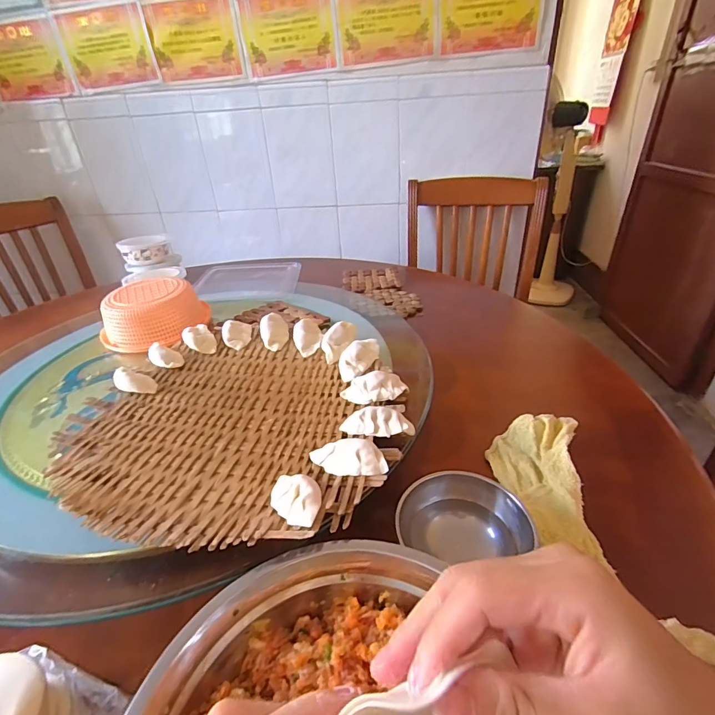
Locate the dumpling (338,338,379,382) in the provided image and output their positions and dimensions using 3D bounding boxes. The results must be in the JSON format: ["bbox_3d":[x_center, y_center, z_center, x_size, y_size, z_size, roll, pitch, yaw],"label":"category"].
[{"bbox_3d":[0.003,0.001,0.528,0.060,0.031,0.035,-18,34,-22],"label":"dumpling"}]

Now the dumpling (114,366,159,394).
[{"bbox_3d":[-0.279,0.030,0.508,0.051,0.023,0.030,1,32,6],"label":"dumpling"}]

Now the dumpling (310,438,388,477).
[{"bbox_3d":[-0.009,0.094,0.376,0.072,0.020,0.037,0,32,5],"label":"dumpling"}]

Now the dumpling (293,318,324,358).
[{"bbox_3d":[-0.071,-0.030,0.581,0.040,0.029,0.057,-6,32,-5],"label":"dumpling"}]

